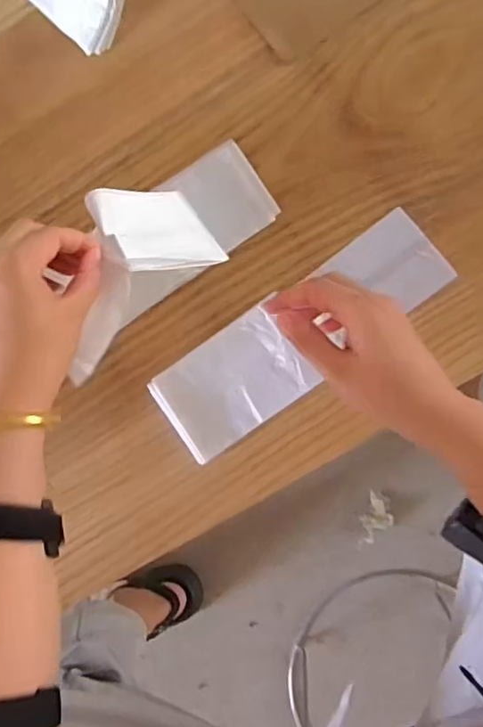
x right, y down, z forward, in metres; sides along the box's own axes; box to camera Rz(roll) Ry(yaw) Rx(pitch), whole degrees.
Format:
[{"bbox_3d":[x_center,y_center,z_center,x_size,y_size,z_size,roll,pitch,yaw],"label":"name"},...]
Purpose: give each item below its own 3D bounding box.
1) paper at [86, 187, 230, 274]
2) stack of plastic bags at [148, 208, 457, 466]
[{"bbox_3d":[-0.065,-0.105,0.469,0.009,0.109,0.072,-33,81,41],"label":"paper"},{"bbox_3d":[0.049,-0.024,0.499,0.258,0.008,0.080,-36,83,0],"label":"stack of plastic bags"}]

